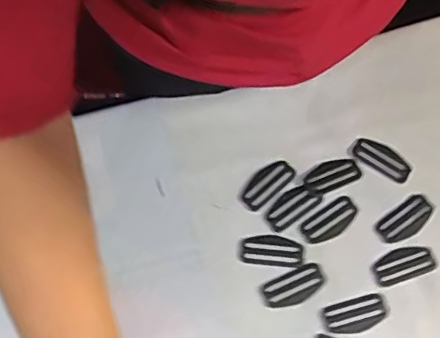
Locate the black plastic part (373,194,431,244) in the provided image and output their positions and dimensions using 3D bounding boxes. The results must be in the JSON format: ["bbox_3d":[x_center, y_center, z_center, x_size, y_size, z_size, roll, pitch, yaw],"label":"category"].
[{"bbox_3d":[0.176,0.048,0.556,0.057,0.005,0.030,-33,75,-13],"label":"black plastic part"}]

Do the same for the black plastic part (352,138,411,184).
[{"bbox_3d":[0.161,-0.009,0.581,0.058,0.004,0.028,28,72,7],"label":"black plastic part"}]

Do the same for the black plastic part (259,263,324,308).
[{"bbox_3d":[0.067,0.108,0.533,0.058,0.004,0.028,-25,74,-11],"label":"black plastic part"}]

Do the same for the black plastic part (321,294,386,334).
[{"bbox_3d":[0.122,0.131,0.526,0.057,0.004,0.029,-15,72,-8],"label":"black plastic part"}]

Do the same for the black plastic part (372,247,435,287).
[{"bbox_3d":[0.170,0.089,0.543,0.057,0.007,0.029,-19,73,-9],"label":"black plastic part"}]

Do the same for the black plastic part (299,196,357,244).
[{"bbox_3d":[0.105,0.049,0.557,0.059,0.004,0.028,-33,75,-13],"label":"black plastic part"}]

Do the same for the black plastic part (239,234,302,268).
[{"bbox_3d":[0.048,0.075,0.544,0.057,0.006,0.029,5,70,-1],"label":"black plastic part"}]

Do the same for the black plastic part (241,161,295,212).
[{"bbox_3d":[0.046,0.014,0.568,0.058,0.004,0.026,-41,77,-15],"label":"black plastic part"}]

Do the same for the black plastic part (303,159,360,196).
[{"bbox_3d":[0.109,0.007,0.574,0.056,0.004,0.028,-21,73,-10],"label":"black plastic part"}]

